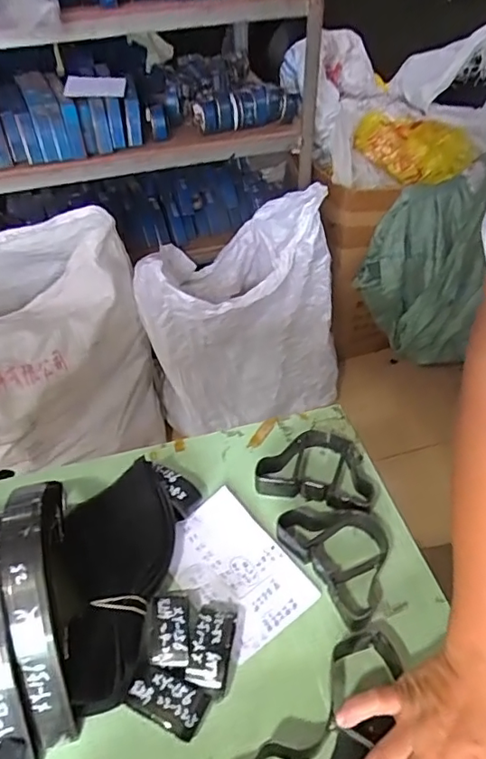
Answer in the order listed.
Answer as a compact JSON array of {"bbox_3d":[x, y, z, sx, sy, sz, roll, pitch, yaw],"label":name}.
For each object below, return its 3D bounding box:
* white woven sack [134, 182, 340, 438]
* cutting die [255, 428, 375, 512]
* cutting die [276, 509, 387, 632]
[{"bbox_3d":[-0.008,-0.174,1.508,0.526,0.578,0.276,-12,46,-12],"label":"white woven sack"},{"bbox_3d":[0.086,0.096,0.625,0.127,0.027,0.107,13,46,13],"label":"cutting die"},{"bbox_3d":[0.102,0.168,0.551,0.089,0.024,0.125,-23,49,-22],"label":"cutting die"}]

